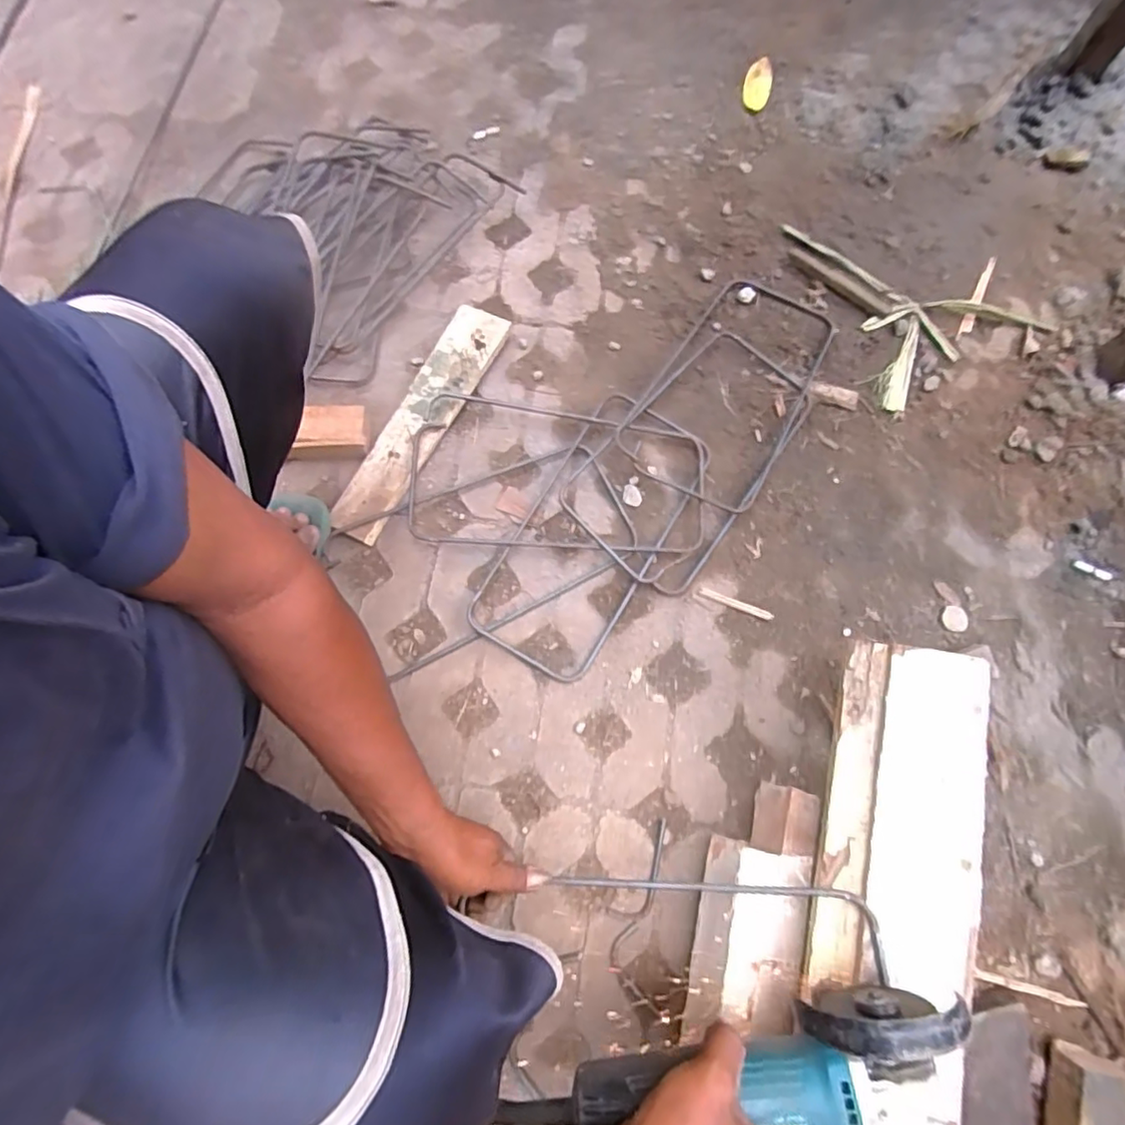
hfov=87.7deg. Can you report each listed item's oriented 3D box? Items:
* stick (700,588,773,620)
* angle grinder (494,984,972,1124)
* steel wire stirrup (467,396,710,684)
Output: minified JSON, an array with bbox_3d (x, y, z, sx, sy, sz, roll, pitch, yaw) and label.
[{"bbox_3d":[0.205,0.048,0.691,0.087,0.004,0.010,21,76,8],"label":"stick"},{"bbox_3d":[0.115,0.365,0.414,0.311,0.102,0.087,-12,74,4],"label":"angle grinder"},{"bbox_3d":[0.035,-0.040,0.713,0.163,0.024,0.358,30,77,10],"label":"steel wire stirrup"}]

